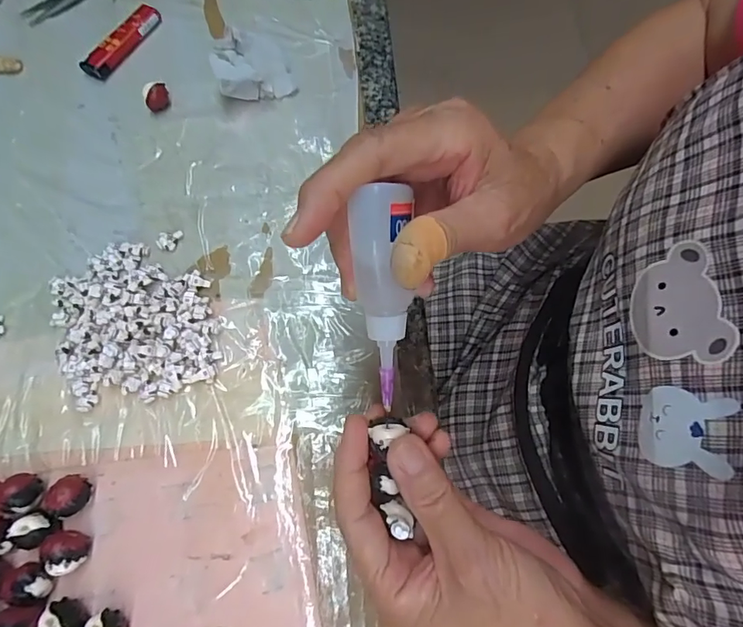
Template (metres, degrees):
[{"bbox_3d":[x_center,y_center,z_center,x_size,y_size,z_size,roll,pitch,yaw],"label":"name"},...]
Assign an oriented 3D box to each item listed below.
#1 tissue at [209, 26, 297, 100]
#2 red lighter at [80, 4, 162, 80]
[{"bbox_3d":[-0.088,-0.182,0.341,0.053,0.034,0.040,-21,70,-9],"label":"tissue"},{"bbox_3d":[-0.192,-0.211,0.360,0.020,0.010,0.075,27,70,10],"label":"red lighter"}]

